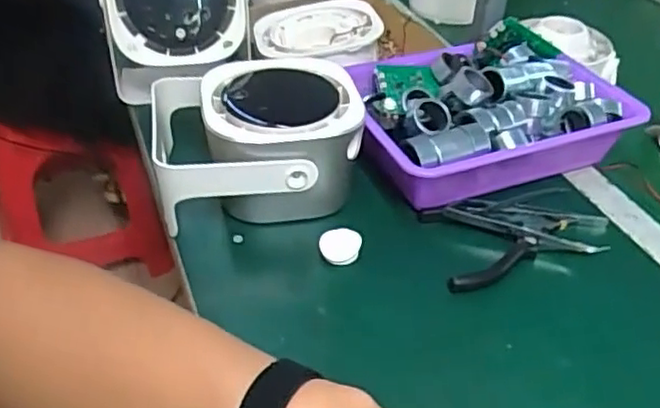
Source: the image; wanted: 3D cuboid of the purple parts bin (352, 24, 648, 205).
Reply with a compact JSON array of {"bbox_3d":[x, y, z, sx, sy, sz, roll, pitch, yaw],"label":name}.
[{"bbox_3d":[0.155,-0.091,0.687,0.293,0.088,0.197,-13,42,-18],"label":"purple parts bin"}]

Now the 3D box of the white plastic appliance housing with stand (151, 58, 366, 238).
[{"bbox_3d":[-0.068,-0.058,0.622,0.185,0.095,0.156,-5,40,-10],"label":"white plastic appliance housing with stand"}]

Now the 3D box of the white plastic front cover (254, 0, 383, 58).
[{"bbox_3d":[-0.013,-0.196,0.749,0.142,0.033,0.133,-16,43,-21],"label":"white plastic front cover"}]

